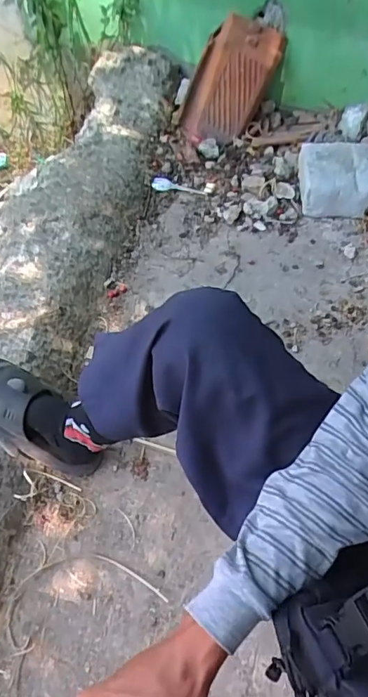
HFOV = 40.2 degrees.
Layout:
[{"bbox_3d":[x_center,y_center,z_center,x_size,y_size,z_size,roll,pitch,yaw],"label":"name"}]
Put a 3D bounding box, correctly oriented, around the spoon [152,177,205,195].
[{"bbox_3d":[-0.015,-0.450,1.394,0.147,0.014,0.036,8,55,2],"label":"spoon"}]

